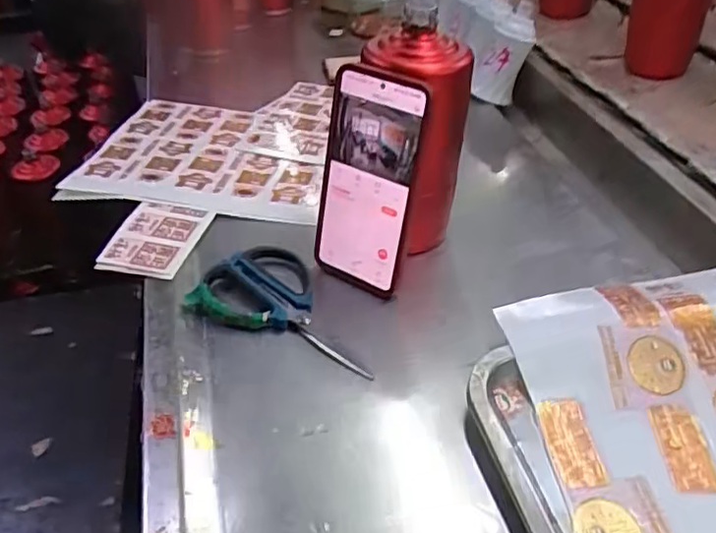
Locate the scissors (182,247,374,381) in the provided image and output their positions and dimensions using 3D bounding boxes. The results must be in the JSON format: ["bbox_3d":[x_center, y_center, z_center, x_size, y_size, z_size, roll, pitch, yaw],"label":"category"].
[{"bbox_3d":[-0.050,0.027,0.495,0.161,0.008,0.088,21,45,25],"label":"scissors"}]

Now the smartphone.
[{"bbox_3d":[0.005,-0.062,0.492,0.083,0.166,0.009,23,28,29],"label":"smartphone"}]

